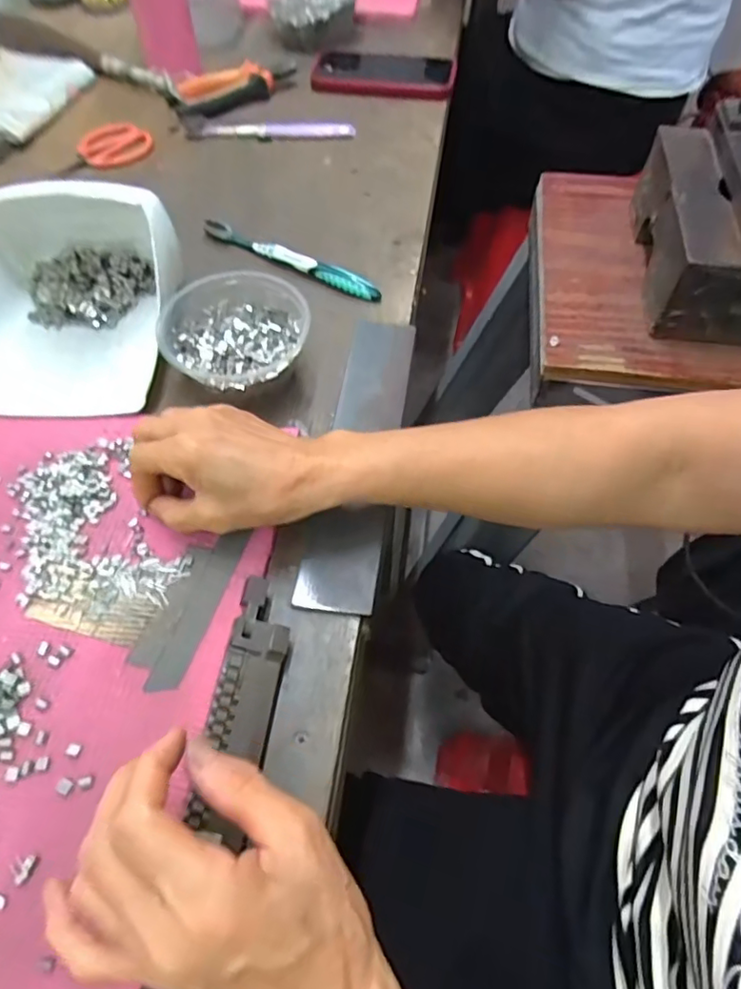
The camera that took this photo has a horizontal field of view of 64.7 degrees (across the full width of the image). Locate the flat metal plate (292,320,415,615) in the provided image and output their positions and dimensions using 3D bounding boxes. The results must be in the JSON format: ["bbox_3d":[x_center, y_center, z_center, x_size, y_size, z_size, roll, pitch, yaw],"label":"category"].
[{"bbox_3d":[-0.005,-0.035,0.419,0.051,0.010,0.247,3,60,14],"label":"flat metal plate"}]

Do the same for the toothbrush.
[{"bbox_3d":[-0.072,-0.212,0.518,0.182,0.015,0.010,27,62,17],"label":"toothbrush"}]

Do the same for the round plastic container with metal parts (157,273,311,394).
[{"bbox_3d":[-0.099,-0.112,0.436,0.103,0.051,0.101,-1,58,1],"label":"round plastic container with metal parts"}]

